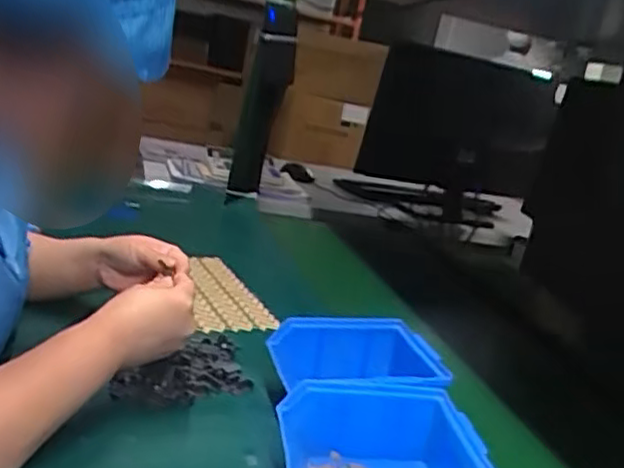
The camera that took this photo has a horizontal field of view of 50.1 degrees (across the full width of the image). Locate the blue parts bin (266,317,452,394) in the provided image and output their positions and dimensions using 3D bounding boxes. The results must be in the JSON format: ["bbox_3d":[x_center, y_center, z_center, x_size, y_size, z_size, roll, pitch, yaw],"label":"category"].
[{"bbox_3d":[0.036,0.132,0.602,0.144,0.074,0.125,6,15,-10],"label":"blue parts bin"}]

